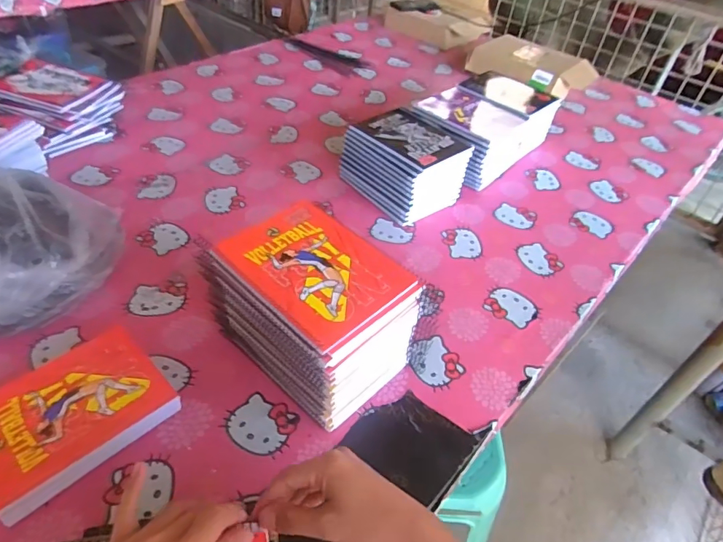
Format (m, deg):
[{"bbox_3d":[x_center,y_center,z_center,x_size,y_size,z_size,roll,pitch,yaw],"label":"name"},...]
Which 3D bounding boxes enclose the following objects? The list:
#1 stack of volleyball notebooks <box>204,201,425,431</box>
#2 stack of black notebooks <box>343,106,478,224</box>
[{"bbox_3d":[-0.059,0.056,0.626,0.212,0.185,0.163,36,52,27],"label":"stack of volleyball notebooks"},{"bbox_3d":[0.086,-0.218,0.968,0.185,0.119,0.214,-29,53,-30],"label":"stack of black notebooks"}]

